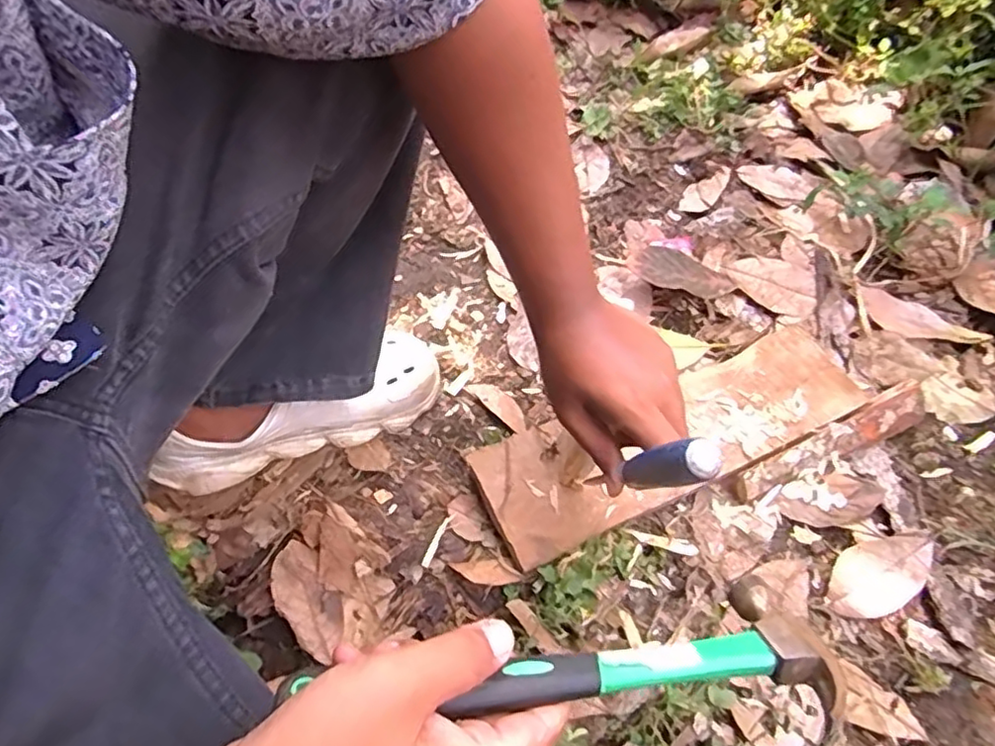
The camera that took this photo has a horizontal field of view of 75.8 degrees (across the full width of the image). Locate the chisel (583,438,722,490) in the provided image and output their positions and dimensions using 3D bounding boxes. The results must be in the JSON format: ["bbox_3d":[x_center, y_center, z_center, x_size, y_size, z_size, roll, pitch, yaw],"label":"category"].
[{"bbox_3d":[0.094,0.070,0.438,0.019,0.234,0.024,-17,79,-8],"label":"chisel"}]

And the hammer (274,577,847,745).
[{"bbox_3d":[0.038,0.141,0.300,0.256,0.039,0.057,0,58,-16],"label":"hammer"}]

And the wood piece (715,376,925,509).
[{"bbox_3d":[0.330,0.060,0.618,0.239,0.020,0.037,-24,61,-13],"label":"wood piece"}]

